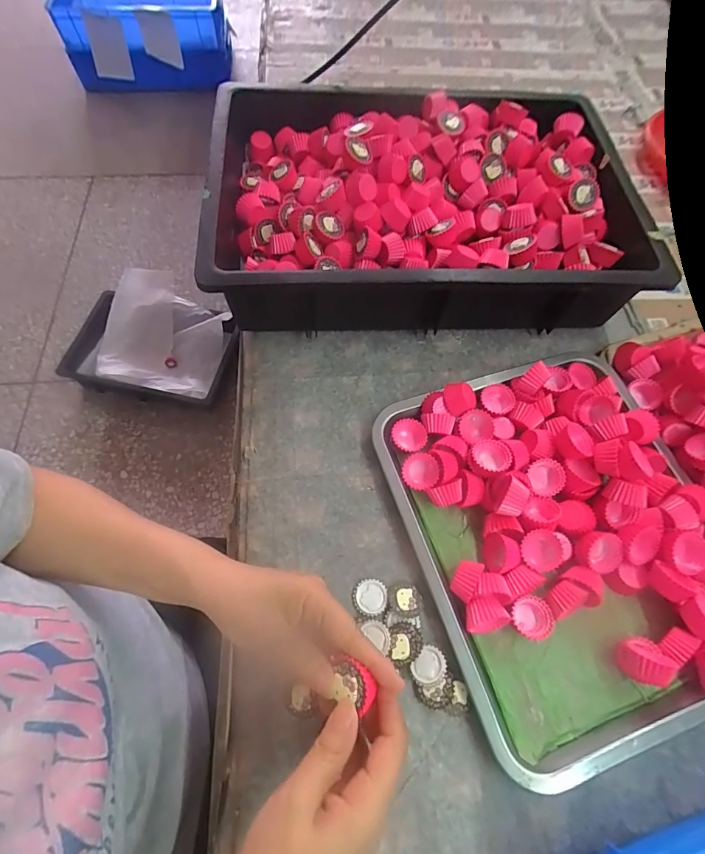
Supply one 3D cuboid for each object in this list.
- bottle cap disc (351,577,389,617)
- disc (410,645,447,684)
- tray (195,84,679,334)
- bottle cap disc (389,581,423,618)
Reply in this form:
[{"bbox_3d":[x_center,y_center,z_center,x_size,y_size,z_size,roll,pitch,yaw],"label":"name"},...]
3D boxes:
[{"bbox_3d":[0.015,0.139,0.344,0.028,0.004,0.028,1,65,-2],"label":"bottle cap disc"},{"bbox_3d":[0.058,0.181,0.320,0.023,0.008,0.026,31,68,12],"label":"disc"},{"bbox_3d":[0.076,-0.250,0.479,0.443,0.103,0.308,-2,65,-3],"label":"tray"},{"bbox_3d":[0.043,0.140,0.342,0.025,0.007,0.027,1,65,-2],"label":"bottle cap disc"}]

